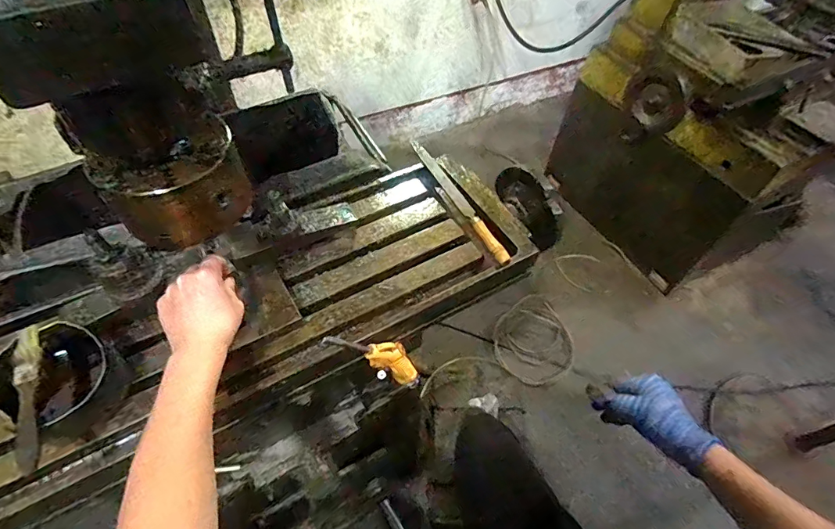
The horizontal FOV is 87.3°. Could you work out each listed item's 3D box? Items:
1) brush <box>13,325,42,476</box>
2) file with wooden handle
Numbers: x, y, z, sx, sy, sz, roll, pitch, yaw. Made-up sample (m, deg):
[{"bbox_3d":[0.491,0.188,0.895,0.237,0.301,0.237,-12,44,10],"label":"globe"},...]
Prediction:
[{"bbox_3d":[-0.380,0.127,0.423,0.020,0.020,0.150,-18,56,-17],"label":"brush"},{"bbox_3d":[0.062,-0.107,0.682,0.021,0.021,0.285,-20,57,-18],"label":"file with wooden handle"}]

